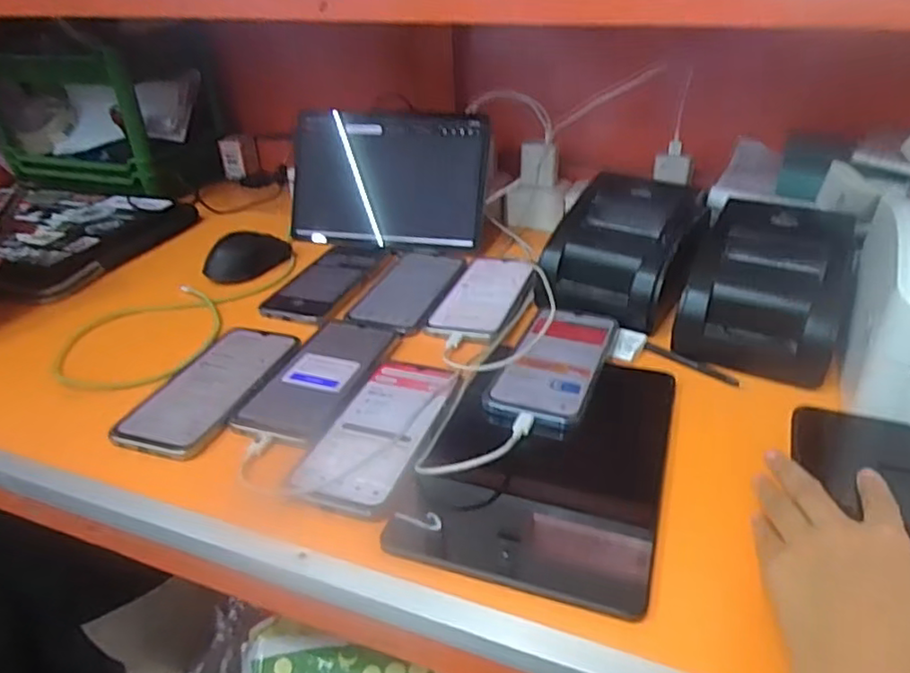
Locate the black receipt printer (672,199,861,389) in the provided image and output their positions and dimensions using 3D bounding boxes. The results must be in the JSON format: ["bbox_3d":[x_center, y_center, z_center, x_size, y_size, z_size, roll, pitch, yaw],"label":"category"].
[{"bbox_3d":[0.284,-0.047,0.581,0.130,0.090,0.154,17,37,26],"label":"black receipt printer"}]

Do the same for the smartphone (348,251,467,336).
[{"bbox_3d":[-0.049,-0.053,0.700,0.085,0.006,0.170,8,34,14],"label":"smartphone"}]

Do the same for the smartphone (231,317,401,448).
[{"bbox_3d":[-0.119,0.033,0.569,0.085,0.011,0.169,11,35,18],"label":"smartphone"}]

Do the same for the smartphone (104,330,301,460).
[{"bbox_3d":[-0.209,0.040,0.557,0.087,0.011,0.170,8,34,13],"label":"smartphone"}]

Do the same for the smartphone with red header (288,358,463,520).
[{"bbox_3d":[-0.056,0.070,0.502,0.082,0.005,0.169,9,34,15],"label":"smartphone with red header"}]

